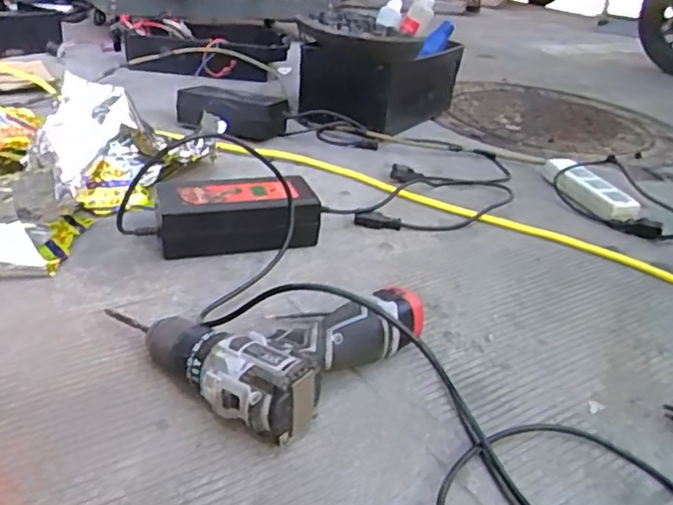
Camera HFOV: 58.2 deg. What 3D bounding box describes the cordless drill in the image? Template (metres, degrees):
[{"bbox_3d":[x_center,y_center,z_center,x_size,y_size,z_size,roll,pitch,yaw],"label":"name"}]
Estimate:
[{"bbox_3d":[-0.048,0.059,0.522,0.180,0.061,0.196,29,37,33],"label":"cordless drill"}]

